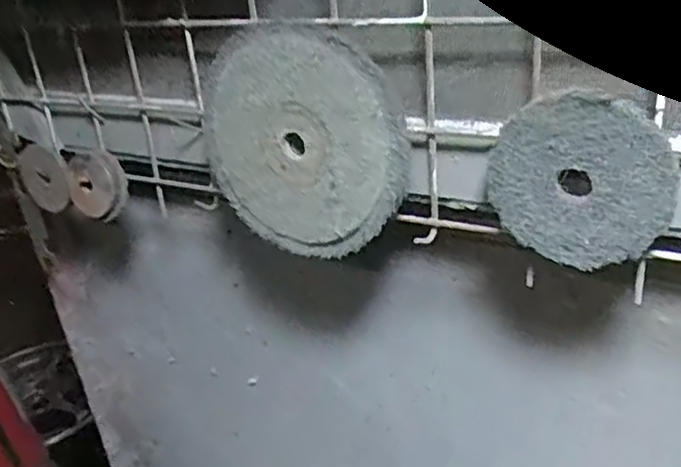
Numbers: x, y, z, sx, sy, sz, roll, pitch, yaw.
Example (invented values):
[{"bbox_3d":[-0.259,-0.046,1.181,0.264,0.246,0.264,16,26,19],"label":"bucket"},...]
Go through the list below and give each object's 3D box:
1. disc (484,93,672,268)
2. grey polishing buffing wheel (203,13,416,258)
[{"bbox_3d":[0.110,-0.024,0.314,0.081,0.081,0.007,8,30,27],"label":"disc"},{"bbox_3d":[-0.023,-0.052,0.385,0.129,0.128,0.025,12,32,33],"label":"grey polishing buffing wheel"}]

